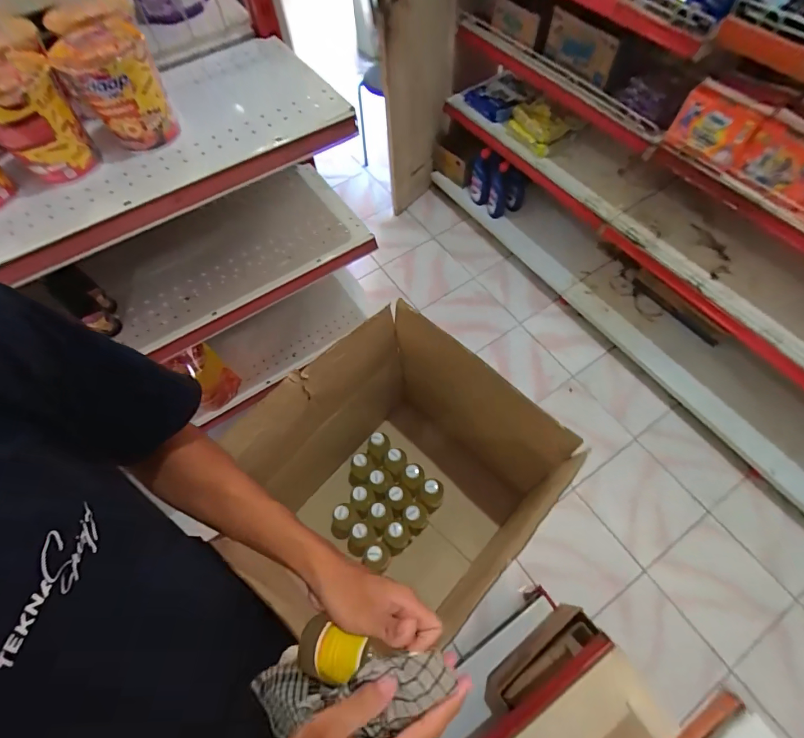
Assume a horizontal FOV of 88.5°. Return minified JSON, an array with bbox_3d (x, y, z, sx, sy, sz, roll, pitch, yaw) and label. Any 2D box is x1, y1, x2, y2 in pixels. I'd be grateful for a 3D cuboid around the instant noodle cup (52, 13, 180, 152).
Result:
[{"bbox_3d":[-0.350,-0.352,0.522,0.096,0.106,0.102,-33,65,-13],"label":"instant noodle cup"}]

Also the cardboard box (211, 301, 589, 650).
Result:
[{"bbox_3d":[0.012,0.196,0.785,0.368,0.476,0.322,40,71,21],"label":"cardboard box"}]

